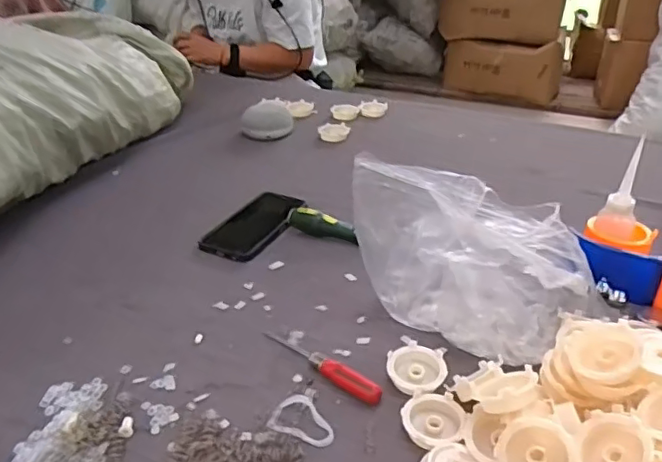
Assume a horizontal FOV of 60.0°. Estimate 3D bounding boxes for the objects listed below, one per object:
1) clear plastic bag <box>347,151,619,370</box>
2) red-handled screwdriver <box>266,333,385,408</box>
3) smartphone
[{"bbox_3d":[0.147,0.025,0.575,0.255,0.152,0.133,13,33,21],"label":"clear plastic bag"},{"bbox_3d":[-0.012,0.123,0.541,0.141,0.019,0.020,27,39,37],"label":"red-handled screwdriver"},{"bbox_3d":[-0.097,-0.011,0.762,0.071,0.014,0.165,15,33,22],"label":"smartphone"}]

